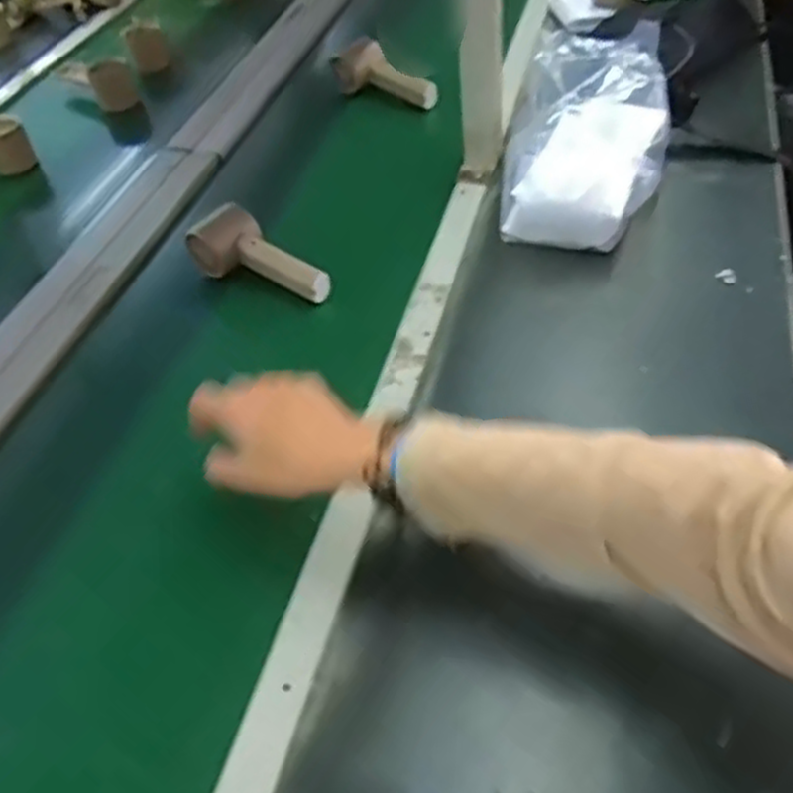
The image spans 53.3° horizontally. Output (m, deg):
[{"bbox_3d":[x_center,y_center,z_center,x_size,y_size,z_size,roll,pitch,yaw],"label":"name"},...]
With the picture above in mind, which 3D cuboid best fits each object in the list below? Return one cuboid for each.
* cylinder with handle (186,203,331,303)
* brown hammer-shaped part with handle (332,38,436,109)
[{"bbox_3d":[-0.133,-0.127,0.769,0.149,0.076,0.048,28,54,31],"label":"cylinder with handle"},{"bbox_3d":[-0.018,-0.401,1.010,0.149,0.063,0.053,30,56,32],"label":"brown hammer-shaped part with handle"}]

